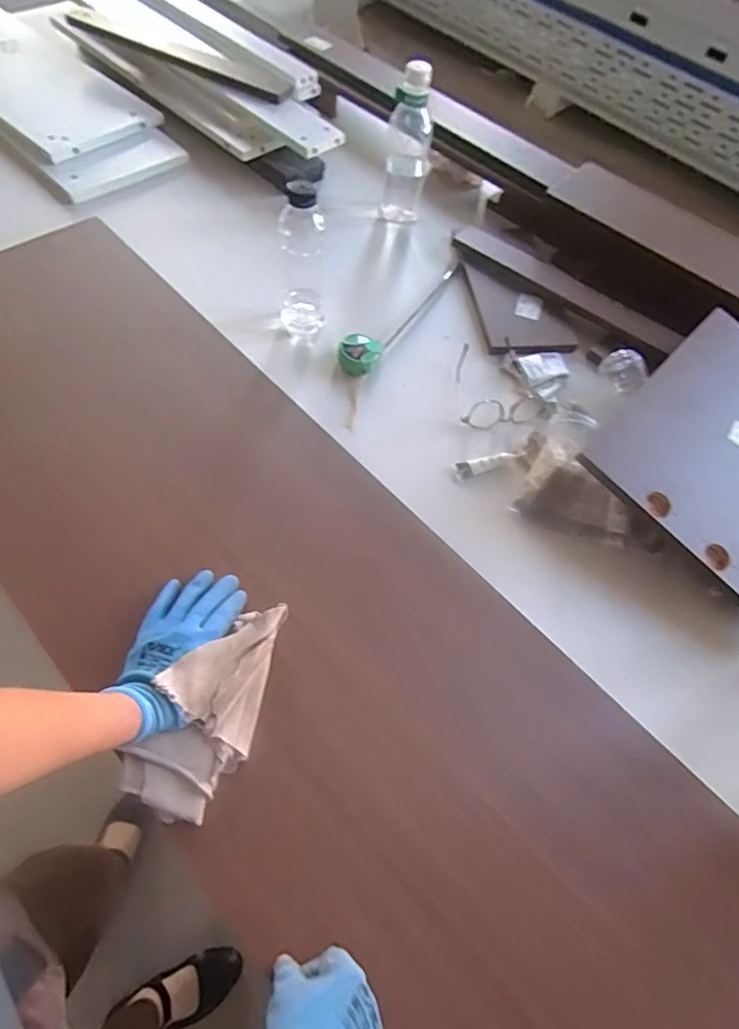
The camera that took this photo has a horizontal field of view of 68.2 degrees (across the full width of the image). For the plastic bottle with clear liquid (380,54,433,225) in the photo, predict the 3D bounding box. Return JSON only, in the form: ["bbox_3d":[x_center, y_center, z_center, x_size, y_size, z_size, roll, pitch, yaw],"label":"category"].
[{"bbox_3d":[0.072,-0.666,0.980,0.080,0.225,0.084,9,59,-1],"label":"plastic bottle with clear liquid"}]

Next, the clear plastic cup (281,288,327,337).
[{"bbox_3d":[-0.109,-0.327,0.884,0.058,0.048,0.058,3,60,-5],"label":"clear plastic cup"}]

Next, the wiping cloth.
[{"bbox_3d":[-0.160,0.192,0.563,0.098,0.058,0.218,25,69,10],"label":"wiping cloth"}]

